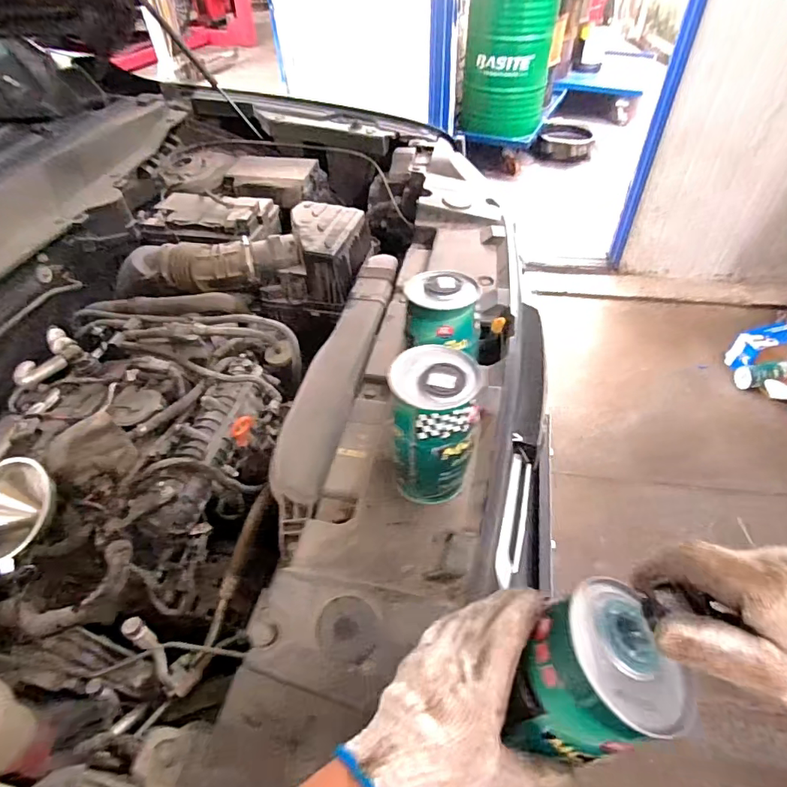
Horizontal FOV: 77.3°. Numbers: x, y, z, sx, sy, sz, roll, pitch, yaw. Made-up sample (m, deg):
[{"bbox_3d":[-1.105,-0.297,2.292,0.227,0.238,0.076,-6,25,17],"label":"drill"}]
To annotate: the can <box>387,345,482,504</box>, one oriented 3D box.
[{"bbox_3d":[0.048,0.040,0.554,0.091,0.172,0.110,4,47,7],"label":"can"}]

